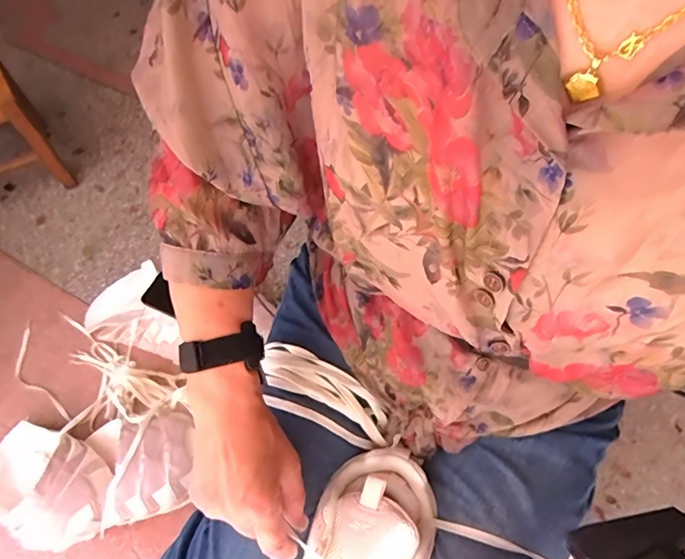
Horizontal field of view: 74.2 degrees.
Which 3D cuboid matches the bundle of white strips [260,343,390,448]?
[{"bbox_3d":[-0.016,0.114,0.427,0.139,0.025,0.056,34,67,-3],"label":"bundle of white strips"}]

